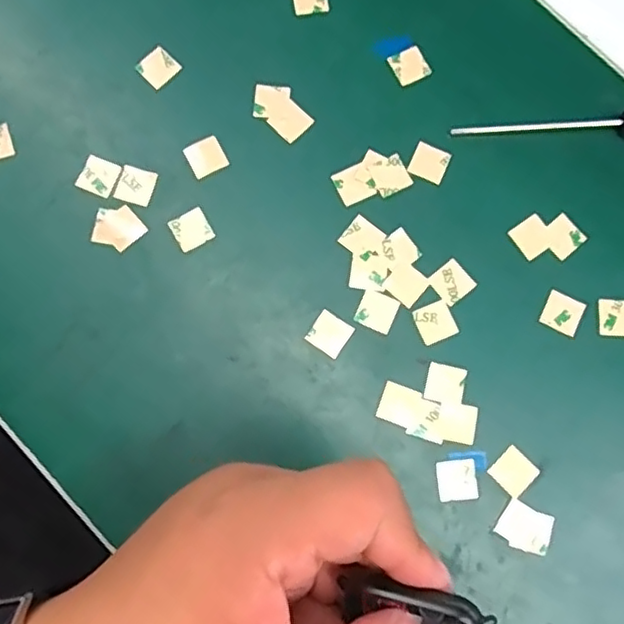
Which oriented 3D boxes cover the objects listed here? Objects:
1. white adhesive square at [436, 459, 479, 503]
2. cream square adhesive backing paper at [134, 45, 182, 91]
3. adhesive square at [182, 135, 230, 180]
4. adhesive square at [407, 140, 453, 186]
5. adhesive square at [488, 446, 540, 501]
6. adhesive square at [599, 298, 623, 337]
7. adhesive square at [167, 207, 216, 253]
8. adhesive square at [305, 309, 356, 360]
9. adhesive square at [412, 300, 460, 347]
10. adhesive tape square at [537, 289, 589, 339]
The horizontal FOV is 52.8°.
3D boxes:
[{"bbox_3d":[0.058,0.067,0.248,0.016,0.004,0.016,-6,80,-2],"label":"white adhesive square"},{"bbox_3d":[-0.069,-0.109,0.279,0.015,0.004,0.016,43,82,6],"label":"cream square adhesive backing paper"},{"bbox_3d":[-0.046,-0.067,0.272,0.015,0.004,0.015,-30,82,-6],"label":"adhesive square"},{"bbox_3d":[0.051,-0.065,0.275,0.016,0.004,0.015,24,80,1],"label":"adhesive square"},{"bbox_3d":[0.081,0.064,0.250,0.016,0.004,0.016,44,82,6],"label":"adhesive square"},{"bbox_3d":[0.129,0.002,0.262,0.016,0.004,0.016,3,80,-1],"label":"adhesive square"},{"bbox_3d":[-0.051,-0.035,0.265,0.015,0.004,0.015,-32,82,-7],"label":"adhesive square"},{"bbox_3d":[0.007,0.009,0.259,0.015,0.004,0.015,35,81,5],"label":"adhesive square"},{"bbox_3d":[0.052,0.004,0.262,0.015,0.004,0.015,-23,80,-5],"label":"adhesive square"},{"bbox_3d":[0.105,0.001,0.264,0.016,0.004,0.015,26,81,3],"label":"adhesive tape square"}]

